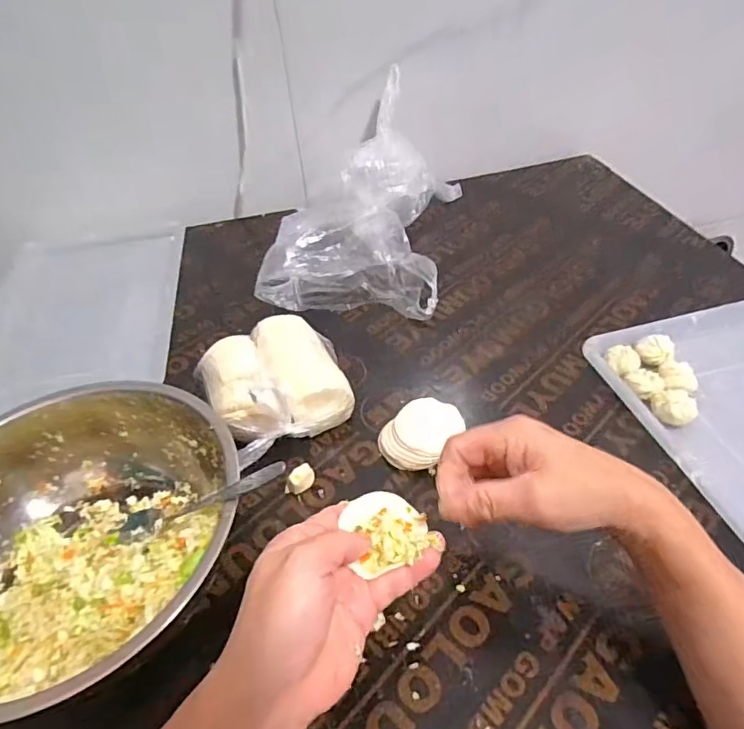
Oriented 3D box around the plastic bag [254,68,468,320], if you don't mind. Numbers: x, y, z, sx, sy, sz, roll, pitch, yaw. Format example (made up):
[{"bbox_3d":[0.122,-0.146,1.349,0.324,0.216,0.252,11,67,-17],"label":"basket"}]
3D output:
[{"bbox_3d":[-0.007,-0.224,0.706,0.220,0.172,0.302,6,45,12],"label":"plastic bag"}]

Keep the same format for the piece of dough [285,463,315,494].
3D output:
[{"bbox_3d":[-0.064,0.103,0.471,0.027,0.020,0.016,-25,46,-19],"label":"piece of dough"}]

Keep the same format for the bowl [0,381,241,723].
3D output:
[{"bbox_3d":[-0.218,0.134,0.404,0.239,0.097,0.235,-3,43,3],"label":"bowl"}]

